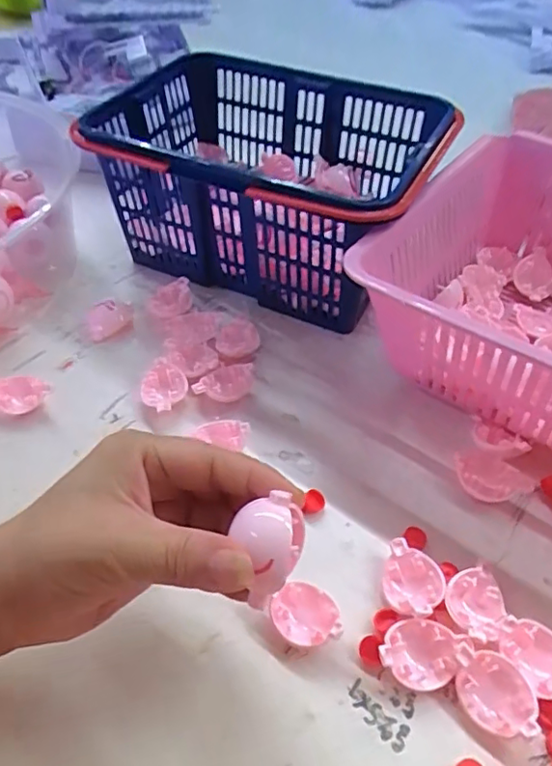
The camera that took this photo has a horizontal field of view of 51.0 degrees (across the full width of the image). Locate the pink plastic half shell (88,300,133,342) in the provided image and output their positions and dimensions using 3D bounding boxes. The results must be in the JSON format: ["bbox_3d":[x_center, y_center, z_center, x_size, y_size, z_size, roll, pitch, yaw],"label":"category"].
[{"bbox_3d":[-0.118,-0.045,0.410,0.031,0.017,0.024,-12,50,-9],"label":"pink plastic half shell"}]

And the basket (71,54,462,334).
[{"bbox_3d":[-0.007,-0.148,0.437,0.243,0.111,0.173,21,53,19],"label":"basket"}]

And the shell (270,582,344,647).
[{"bbox_3d":[0.014,0.111,0.274,0.030,0.016,0.028,-9,49,-6],"label":"shell"}]

